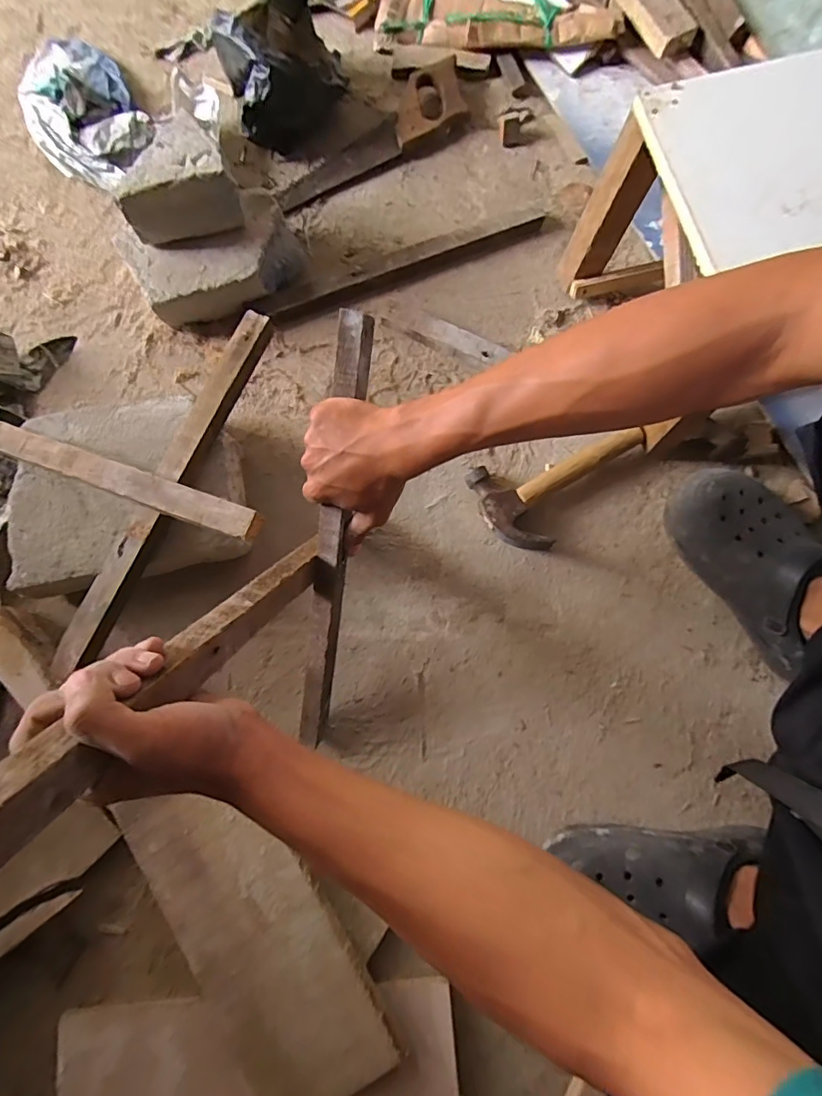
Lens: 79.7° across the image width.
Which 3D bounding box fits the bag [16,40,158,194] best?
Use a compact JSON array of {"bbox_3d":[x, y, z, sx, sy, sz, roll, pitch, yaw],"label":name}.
[{"bbox_3d":[-0.486,-0.648,0.716,0.150,0.055,0.269,-31,79,-5],"label":"bag"}]

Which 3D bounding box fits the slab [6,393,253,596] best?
[{"bbox_3d":[-0.330,-0.066,0.586,0.253,0.077,0.207,-10,78,-1],"label":"slab"}]

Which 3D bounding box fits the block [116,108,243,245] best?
[{"bbox_3d":[-0.277,-0.435,0.592,0.133,0.082,0.097,-15,78,-2],"label":"block"}]

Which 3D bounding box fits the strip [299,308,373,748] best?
[{"bbox_3d":[-0.076,0.005,0.468,0.026,0.021,0.417,10,109,3],"label":"strip"}]

